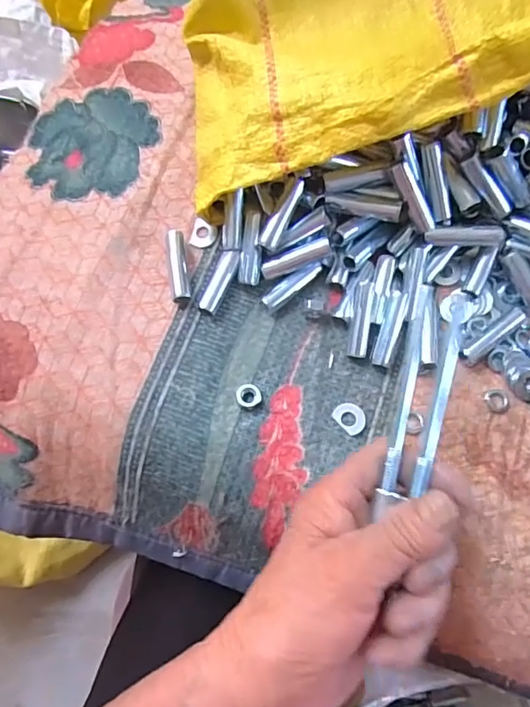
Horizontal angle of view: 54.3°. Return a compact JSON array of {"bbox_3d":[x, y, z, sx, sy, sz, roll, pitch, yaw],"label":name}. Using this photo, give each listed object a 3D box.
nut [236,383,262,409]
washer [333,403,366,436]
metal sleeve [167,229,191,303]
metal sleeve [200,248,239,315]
[{"bbox_3d":[-0.009,0.024,0.287,0.014,0.005,0.013,0,74,0],"label":"nut"},{"bbox_3d":[0.048,0.035,0.286,0.015,0.004,0.018,-41,78,-11],"label":"washer"},{"bbox_3d":[-0.050,-0.051,0.303,0.010,0.009,0.045,-8,74,-3],"label":"metal sleeve"},{"bbox_3d":[-0.027,-0.042,0.301,0.011,0.008,0.041,22,75,6],"label":"metal sleeve"}]

